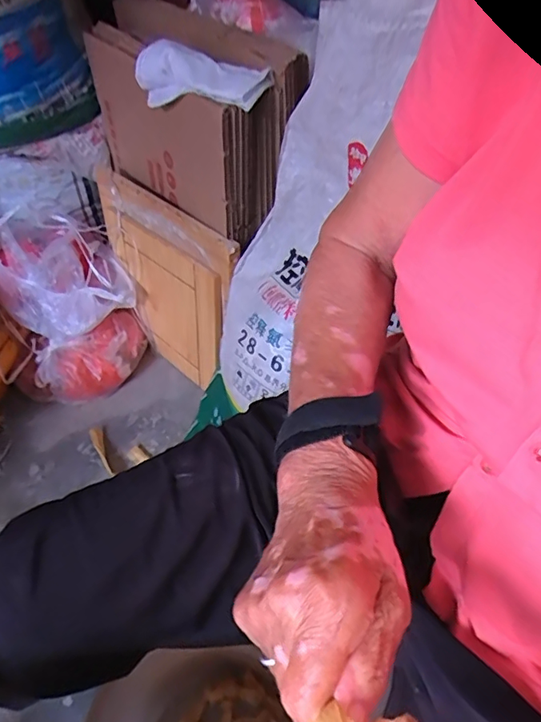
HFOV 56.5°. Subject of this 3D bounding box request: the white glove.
[{"bbox_3d":[-0.101,-0.406,0.725,0.203,0.062,0.080,22,51,21],"label":"white glove"}]

